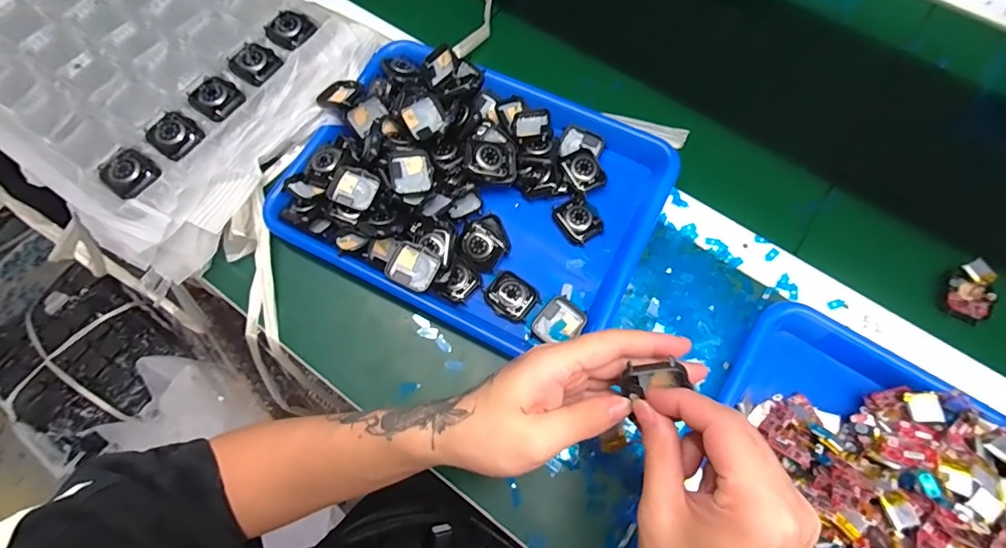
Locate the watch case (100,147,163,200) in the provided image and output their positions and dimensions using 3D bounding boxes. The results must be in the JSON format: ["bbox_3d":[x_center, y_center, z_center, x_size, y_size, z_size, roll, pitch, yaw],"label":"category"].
[{"bbox_3d":[-0.324,-0.088,0.395,0.046,0.008,0.038,33,75,13],"label":"watch case"}]

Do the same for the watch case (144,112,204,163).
[{"bbox_3d":[-0.293,-0.124,0.408,0.046,0.005,0.038,33,75,13],"label":"watch case"}]

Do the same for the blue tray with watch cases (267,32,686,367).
[{"bbox_3d":[-0.031,-0.082,0.437,0.335,0.047,0.249,26,73,10],"label":"blue tray with watch cases"}]

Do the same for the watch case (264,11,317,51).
[{"bbox_3d":[-0.210,-0.239,0.448,0.046,0.007,0.038,28,74,11],"label":"watch case"}]

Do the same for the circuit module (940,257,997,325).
[{"bbox_3d":[0.416,0.015,0.406,0.034,0.009,0.057,29,83,20],"label":"circuit module"}]

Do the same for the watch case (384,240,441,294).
[{"bbox_3d":[-0.078,-0.006,0.399,0.042,0.008,0.036,27,74,11],"label":"watch case"}]

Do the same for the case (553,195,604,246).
[{"bbox_3d":[0.071,-0.051,0.438,0.033,0.013,0.044,-36,73,-10],"label":"case"}]

